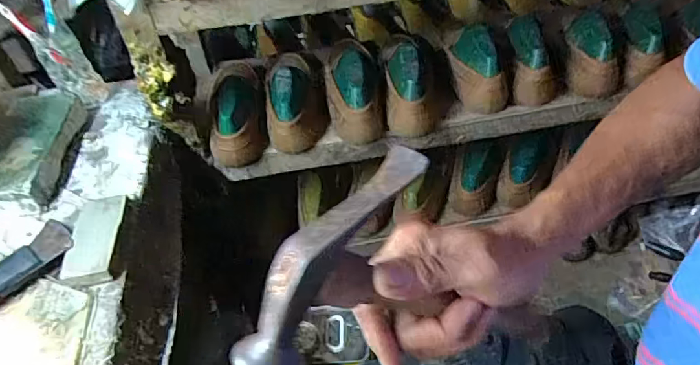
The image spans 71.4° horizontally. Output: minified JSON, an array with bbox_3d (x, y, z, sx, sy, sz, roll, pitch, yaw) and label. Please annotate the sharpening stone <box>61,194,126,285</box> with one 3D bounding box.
[{"bbox_3d":[-0.270,0.055,0.518,0.054,0.015,0.122,-13,45,-7],"label":"sharpening stone"}]

